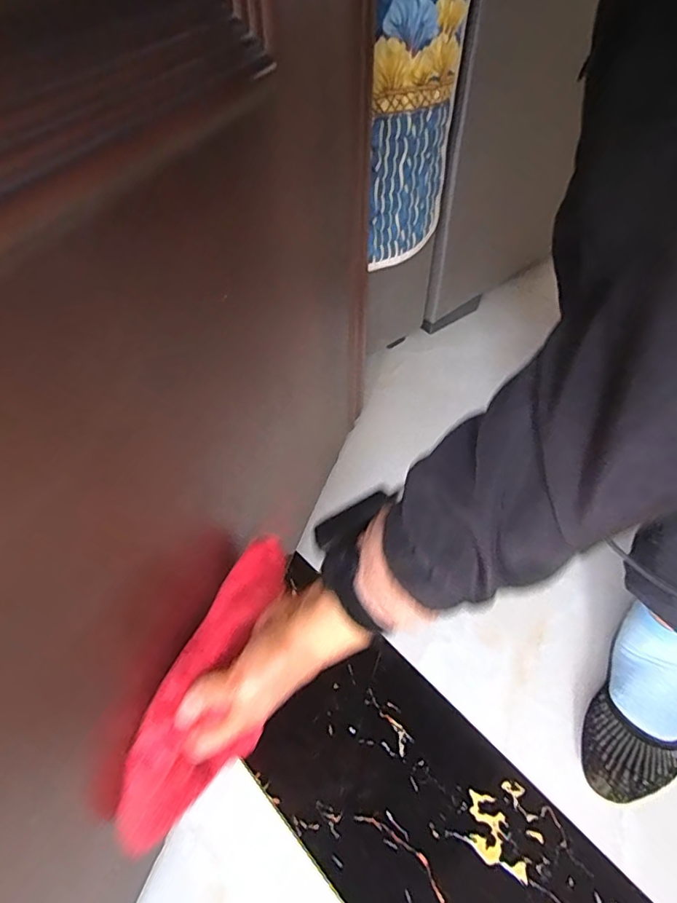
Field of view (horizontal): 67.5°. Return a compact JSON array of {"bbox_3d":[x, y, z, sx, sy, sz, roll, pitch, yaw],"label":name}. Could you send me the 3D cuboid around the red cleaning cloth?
[{"bbox_3d":[-0.096,0.181,0.407,0.051,0.112,0.234,16,68,15],"label":"red cleaning cloth"}]

